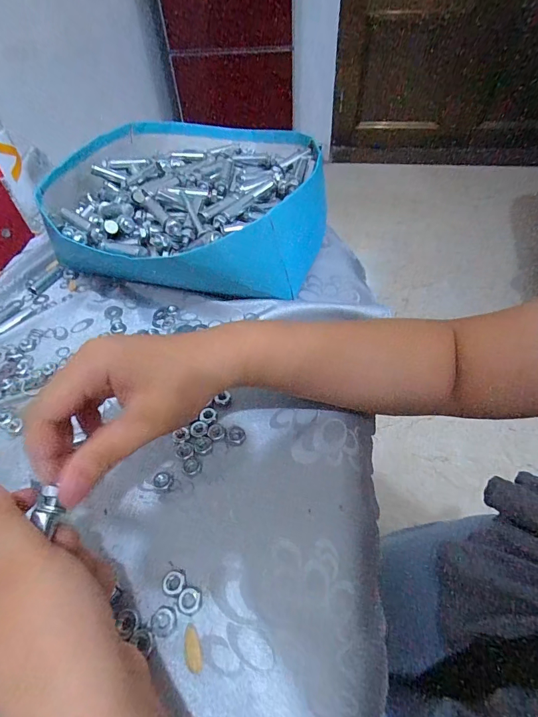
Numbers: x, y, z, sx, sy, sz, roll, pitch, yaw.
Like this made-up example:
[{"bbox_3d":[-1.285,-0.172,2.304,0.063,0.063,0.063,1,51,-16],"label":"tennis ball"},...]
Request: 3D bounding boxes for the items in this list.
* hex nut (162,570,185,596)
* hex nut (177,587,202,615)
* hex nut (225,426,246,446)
[{"bbox_3d":[-0.057,0.134,0.223,0.013,0.004,0.012,26,55,22],"label":"hex nut"},{"bbox_3d":[-0.047,0.141,0.217,0.014,0.004,0.013,22,54,20],"label":"hex nut"},{"bbox_3d":[-0.025,0.058,0.285,0.015,0.004,0.016,9,50,10],"label":"hex nut"}]

